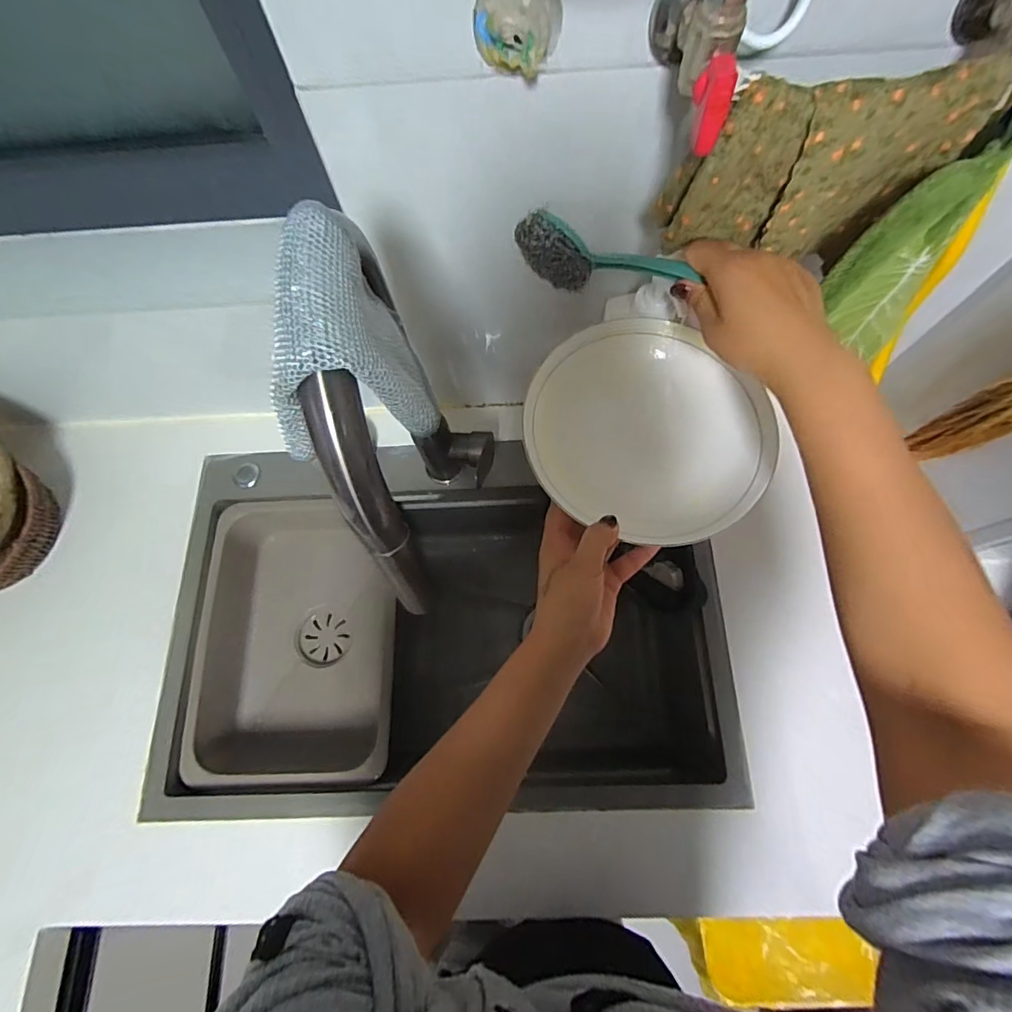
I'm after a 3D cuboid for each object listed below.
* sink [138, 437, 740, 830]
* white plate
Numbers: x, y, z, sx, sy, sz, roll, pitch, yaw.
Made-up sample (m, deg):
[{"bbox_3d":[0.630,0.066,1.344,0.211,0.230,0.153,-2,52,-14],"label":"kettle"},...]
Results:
[{"bbox_3d":[-0.075,0.176,0.735,0.674,0.269,0.431,-2,72,1],"label":"sink"},{"bbox_3d":[0.120,-0.067,0.426,0.197,0.032,0.191,0,72,1],"label":"white plate"}]

